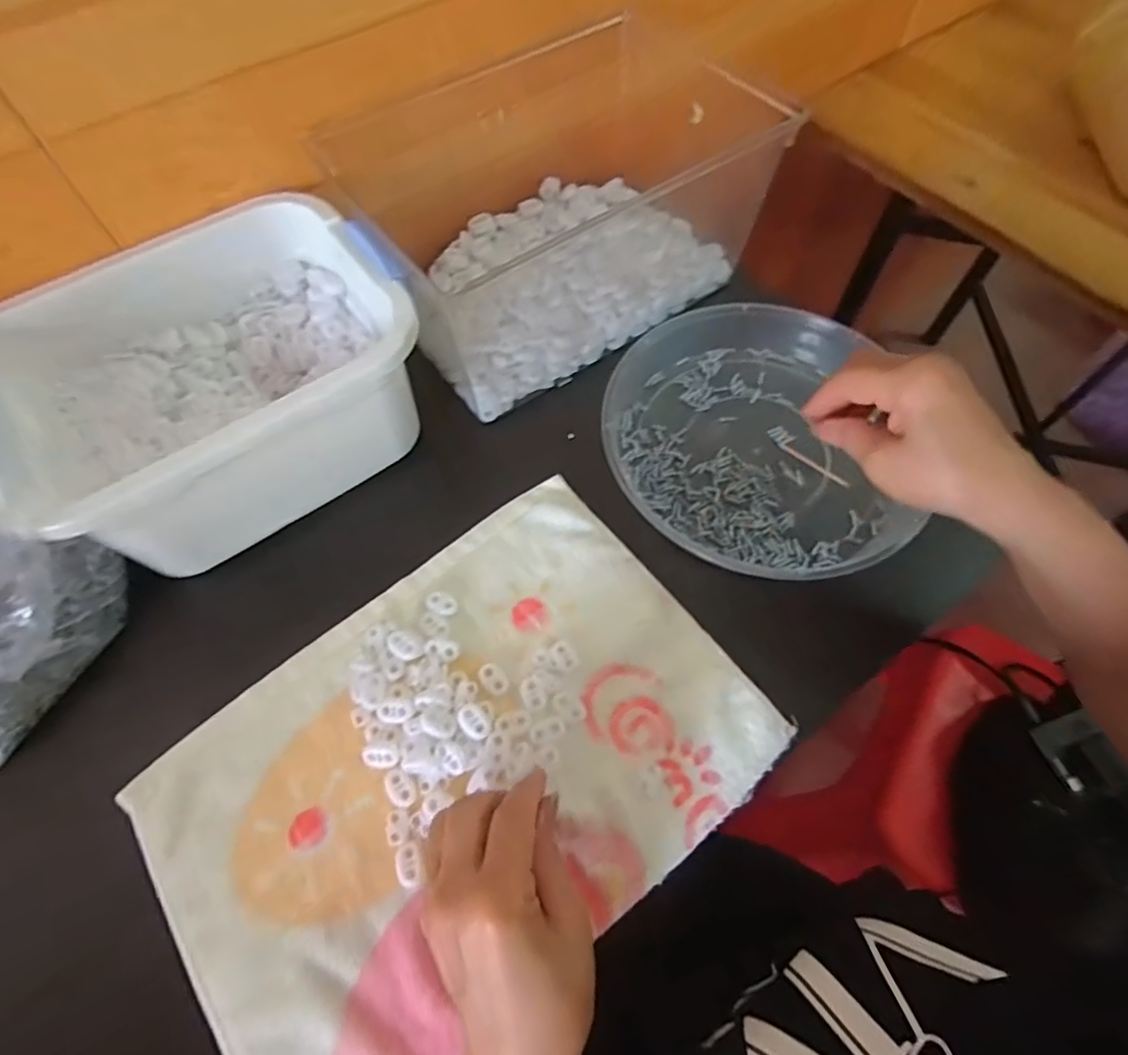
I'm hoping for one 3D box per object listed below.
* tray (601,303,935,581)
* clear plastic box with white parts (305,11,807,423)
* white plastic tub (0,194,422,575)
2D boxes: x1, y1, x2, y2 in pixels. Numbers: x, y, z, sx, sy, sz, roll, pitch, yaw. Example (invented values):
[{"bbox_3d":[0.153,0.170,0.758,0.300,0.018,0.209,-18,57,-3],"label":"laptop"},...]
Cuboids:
[{"bbox_3d":[0.142,-0.071,0.444,0.223,0.037,0.234,-1,63,-1],"label":"tray"},{"bbox_3d":[0.007,-0.258,0.494,0.310,0.117,0.194,-32,67,-16],"label":"clear plastic box with white parts"},{"bbox_3d":[-0.234,-0.098,0.408,0.246,0.108,0.190,-33,68,-16],"label":"white plastic tub"}]

